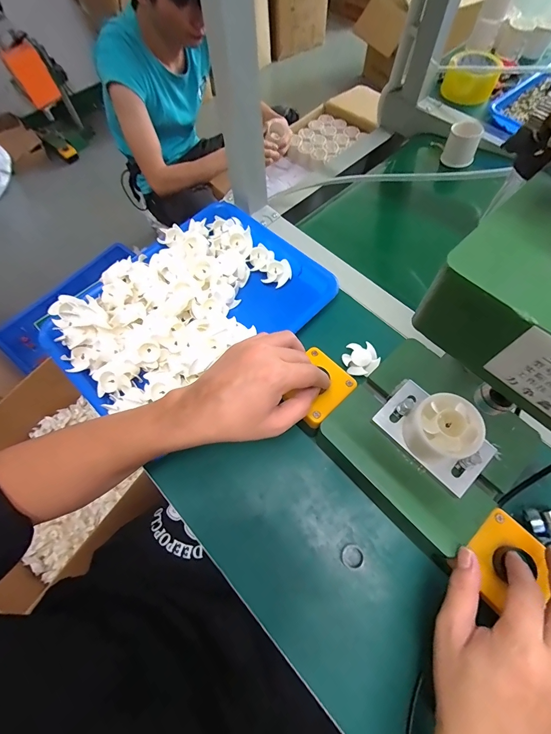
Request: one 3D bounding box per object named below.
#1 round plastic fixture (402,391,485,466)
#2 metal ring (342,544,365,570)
[{"bbox_3d":[0.149,0.056,0.295,0.052,0.040,0.054,-1,65,2],"label":"round plastic fixture"},{"bbox_3d":[0.078,0.192,0.330,0.022,0.008,0.022,-1,65,2],"label":"metal ring"}]

